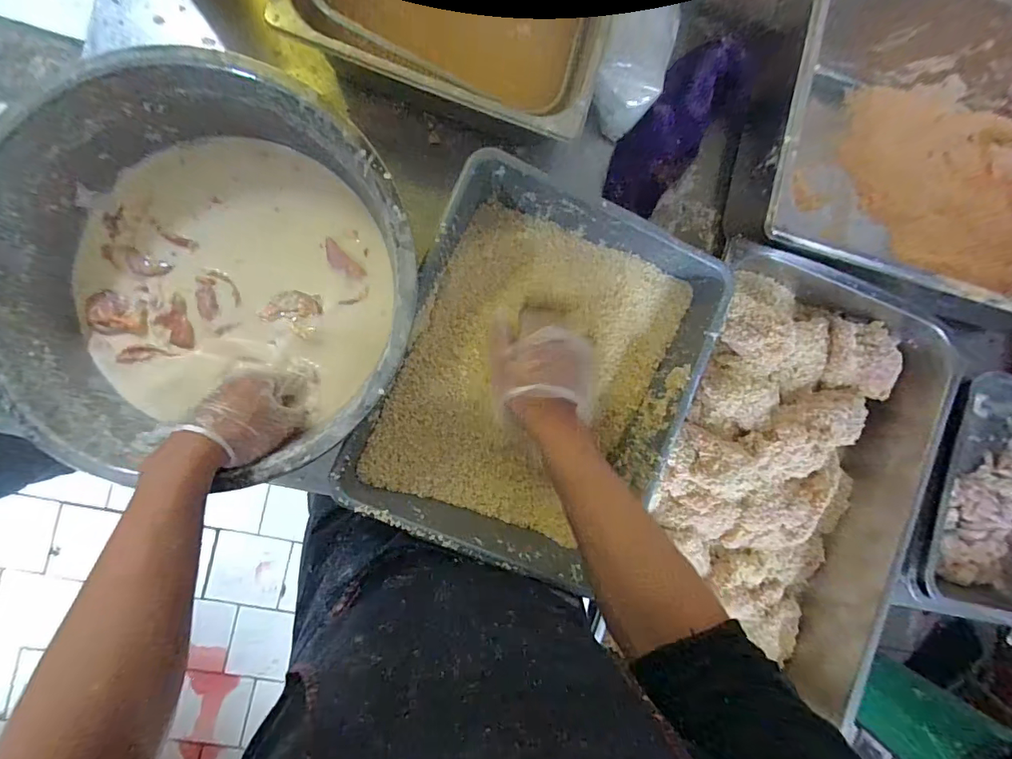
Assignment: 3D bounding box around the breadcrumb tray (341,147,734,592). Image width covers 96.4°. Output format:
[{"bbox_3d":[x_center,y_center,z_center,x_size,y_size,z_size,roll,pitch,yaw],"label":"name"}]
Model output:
[{"bbox_3d":[0.035,-0.002,0.481,0.293,0.093,0.359,23,88,-7],"label":"breadcrumb tray"}]

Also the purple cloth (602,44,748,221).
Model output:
[{"bbox_3d":[0.208,-0.310,0.566,0.090,0.029,0.207,37,107,-6],"label":"purple cloth"}]

